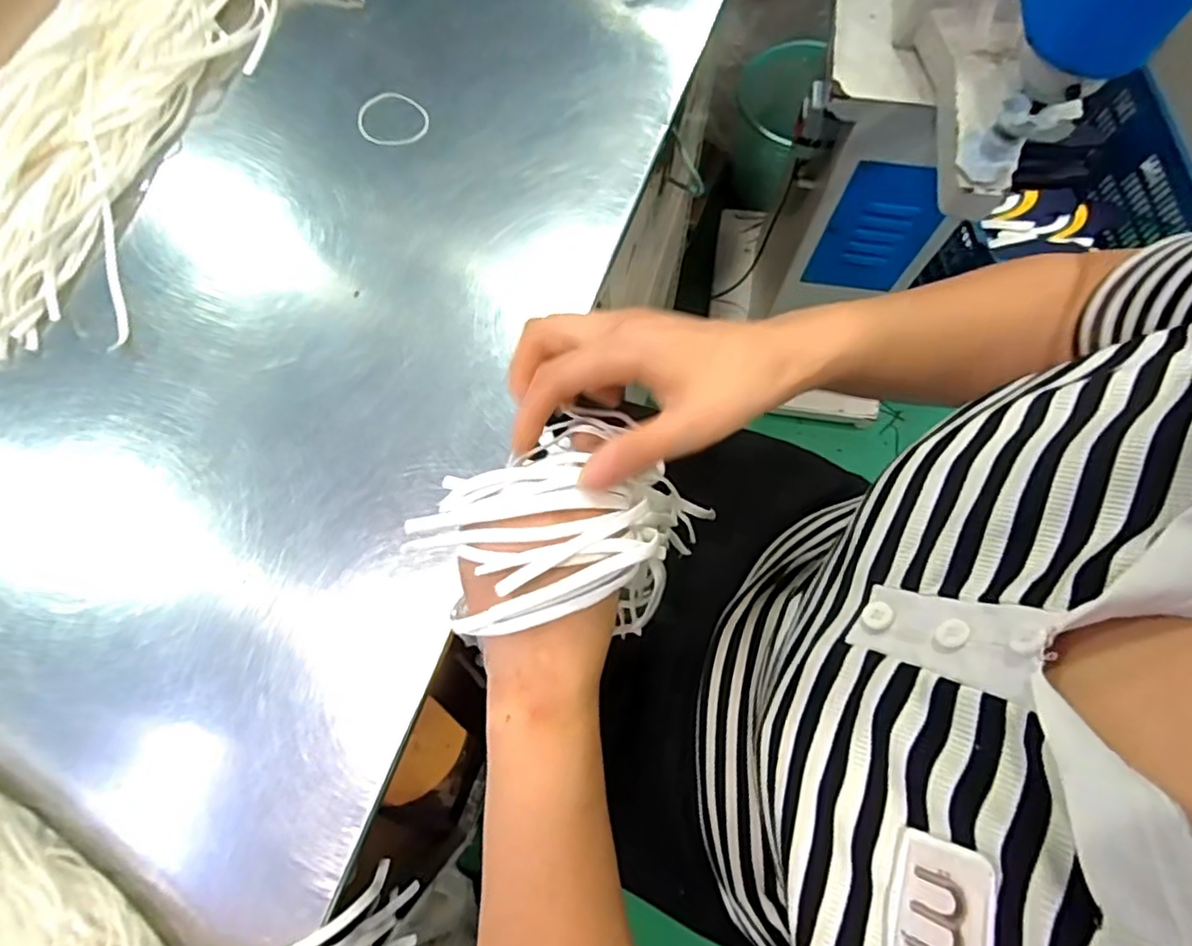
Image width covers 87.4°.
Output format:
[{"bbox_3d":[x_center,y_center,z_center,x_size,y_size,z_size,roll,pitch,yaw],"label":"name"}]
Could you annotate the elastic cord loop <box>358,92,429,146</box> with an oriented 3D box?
[{"bbox_3d":[-0.173,-0.297,0.523,0.065,0.005,0.050,29,76,9],"label":"elastic cord loop"}]

